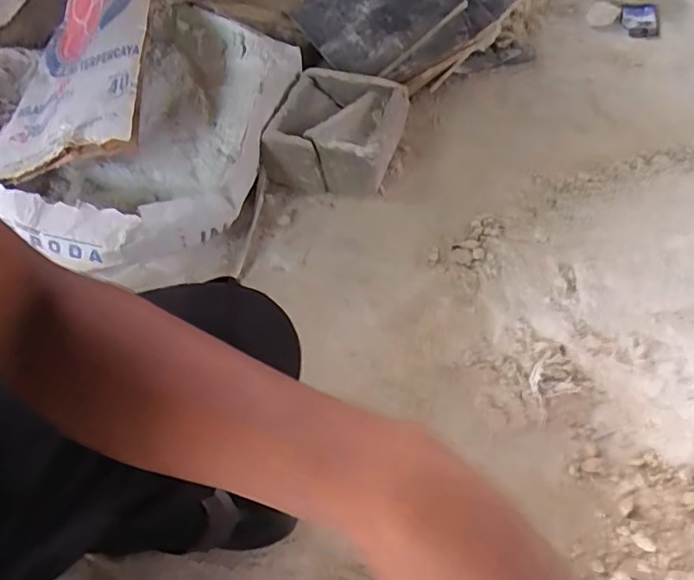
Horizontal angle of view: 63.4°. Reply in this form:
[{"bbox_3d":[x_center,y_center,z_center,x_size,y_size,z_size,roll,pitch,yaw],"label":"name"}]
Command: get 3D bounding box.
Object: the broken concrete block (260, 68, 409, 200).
[{"bbox_3d":[-0.016,-0.269,0.973,0.205,0.112,0.199,15,63,7],"label":"broken concrete block"}]

